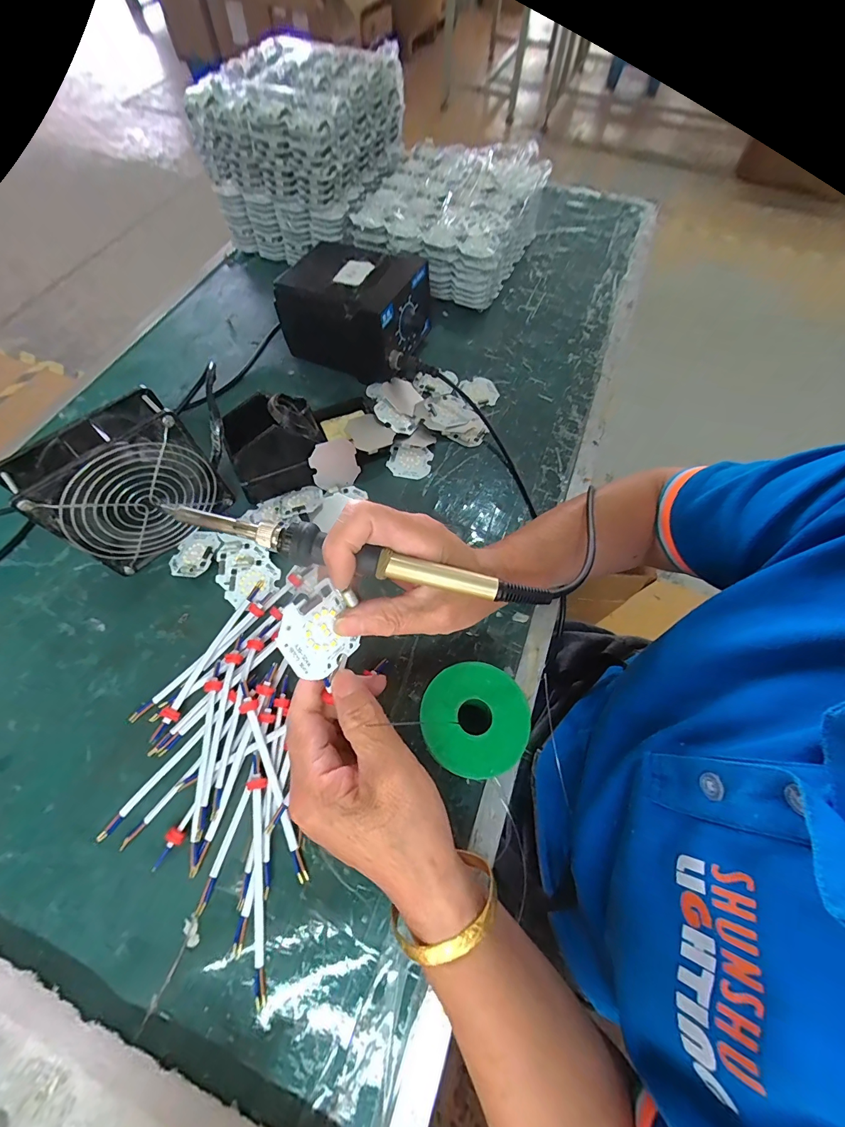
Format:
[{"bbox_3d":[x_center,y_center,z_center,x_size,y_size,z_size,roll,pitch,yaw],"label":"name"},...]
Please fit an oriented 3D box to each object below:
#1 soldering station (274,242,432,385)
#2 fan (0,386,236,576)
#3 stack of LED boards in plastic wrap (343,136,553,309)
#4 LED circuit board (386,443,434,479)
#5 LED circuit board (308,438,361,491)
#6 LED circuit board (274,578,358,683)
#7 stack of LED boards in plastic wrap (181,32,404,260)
[{"bbox_3d":[-0.073,-0.292,0.460,0.146,0.091,0.112,22,66,10],"label":"soldering station"},{"bbox_3d":[-0.238,-0.060,0.329,0.045,0.118,0.118,41,70,17],"label":"fan"},{"bbox_3d":[0.041,-0.463,0.538,0.193,0.097,0.228,29,67,12],"label":"stack of LED boards in plastic wrap"},{"bbox_3d":[-0.014,-0.110,0.423,0.046,0.010,0.038,6,64,2],"label":"LED circuit board"},{"bbox_3d":[-0.087,-0.099,0.394,0.045,0.045,0.004,-17,27,-12],"label":"LED circuit board"},{"bbox_3d":[-0.054,0.037,0.208,0.004,0.045,0.041,9,40,46],"label":"LED circuit board"},{"bbox_3d":[-0.146,-0.547,0.530,0.184,0.146,0.212,23,66,10],"label":"stack of LED boards in plastic wrap"}]

